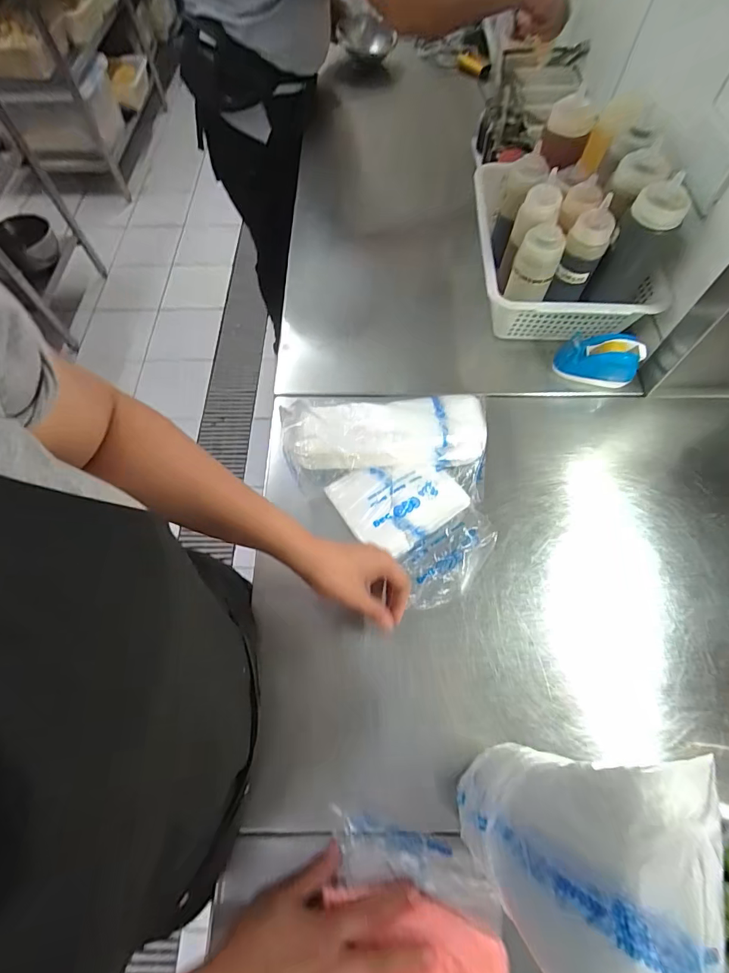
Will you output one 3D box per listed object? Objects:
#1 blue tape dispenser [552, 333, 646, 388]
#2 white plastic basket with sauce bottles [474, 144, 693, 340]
[{"bbox_3d":[0.357,-0.191,0.663,0.120,0.071,0.052,1,64,1],"label":"blue tape dispenser"},{"bbox_3d":[0.320,-0.408,0.662,0.248,0.209,0.315,4,64,2],"label":"white plastic basket with sauce bottles"}]

